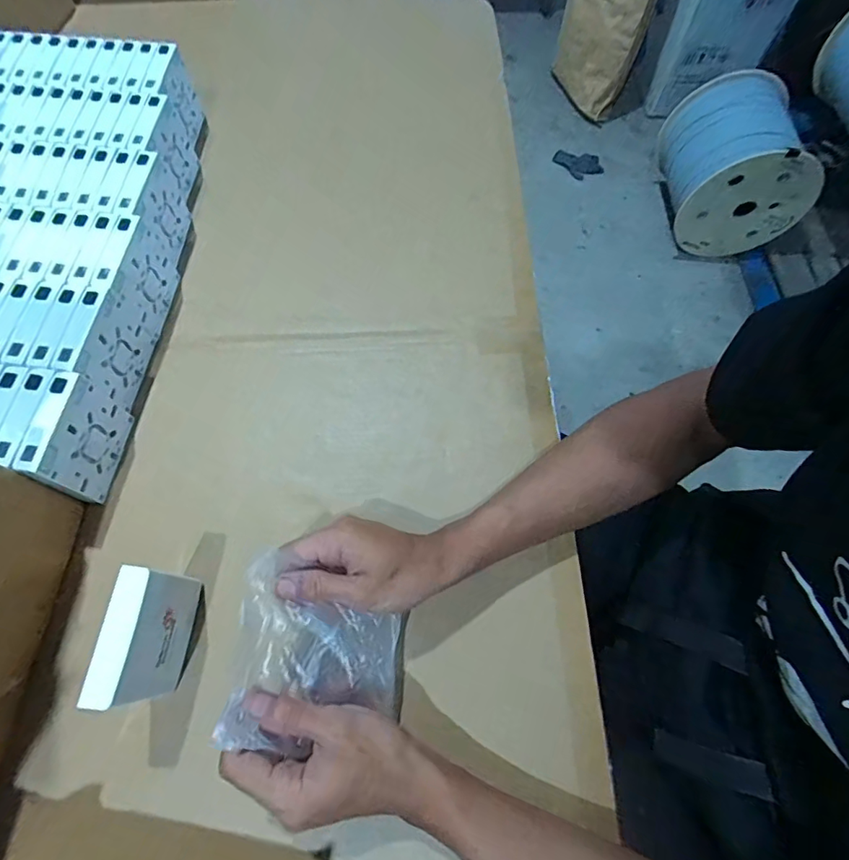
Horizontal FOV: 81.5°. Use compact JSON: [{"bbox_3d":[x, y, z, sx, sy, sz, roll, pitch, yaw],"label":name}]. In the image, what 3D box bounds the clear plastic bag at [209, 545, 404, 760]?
[{"bbox_3d":[-0.071,0.153,0.342,0.117,0.014,0.114,16,64,-22],"label":"clear plastic bag"}]

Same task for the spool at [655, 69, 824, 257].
[{"bbox_3d":[0.901,-0.779,1.429,0.339,0.314,0.379,1,66,-1],"label":"spool"}]

